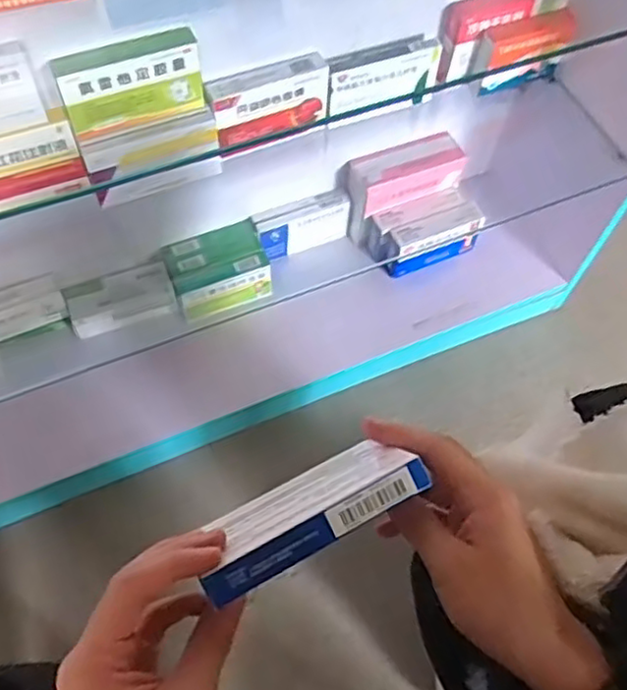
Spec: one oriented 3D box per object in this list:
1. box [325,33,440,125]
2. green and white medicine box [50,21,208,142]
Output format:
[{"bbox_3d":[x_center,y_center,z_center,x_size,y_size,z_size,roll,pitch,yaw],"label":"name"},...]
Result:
[{"bbox_3d":[0.080,-0.323,0.830,0.145,0.088,0.037,-20,64,-14],"label":"box"},{"bbox_3d":[-0.182,-0.262,0.683,0.140,0.088,0.024,-21,64,-14],"label":"green and white medicine box"}]

